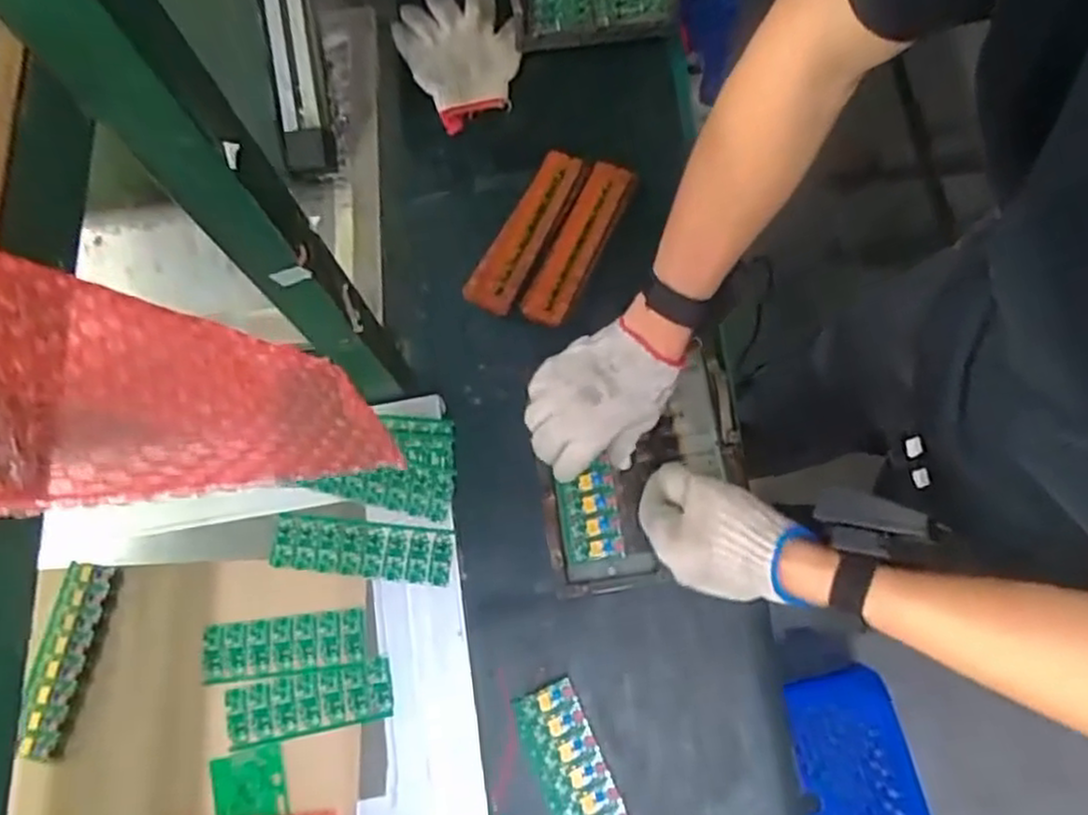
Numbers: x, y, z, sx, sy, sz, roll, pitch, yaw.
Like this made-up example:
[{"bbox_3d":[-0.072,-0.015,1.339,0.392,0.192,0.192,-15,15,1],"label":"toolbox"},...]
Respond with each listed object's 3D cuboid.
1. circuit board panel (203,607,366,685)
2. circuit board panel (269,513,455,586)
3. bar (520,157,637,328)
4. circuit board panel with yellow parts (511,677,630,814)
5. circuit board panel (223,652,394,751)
[{"bbox_3d":[-0.224,0.204,0.630,0.139,0.004,0.047,-8,73,3],"label":"circuit board panel"},{"bbox_3d":[-0.160,0.125,0.650,0.156,0.008,0.049,4,74,7],"label":"circuit board panel"},{"bbox_3d":[0.039,-0.167,0.744,0.048,0.021,0.194,22,77,12],"label":"bar"},{"bbox_3d":[0.030,0.309,0.587,0.056,0.009,0.168,-25,73,-2],"label":"circuit board panel with yellow parts"},{"bbox_3d":[-0.197,0.247,0.617,0.138,0.006,0.049,-13,73,2],"label":"circuit board panel"}]

